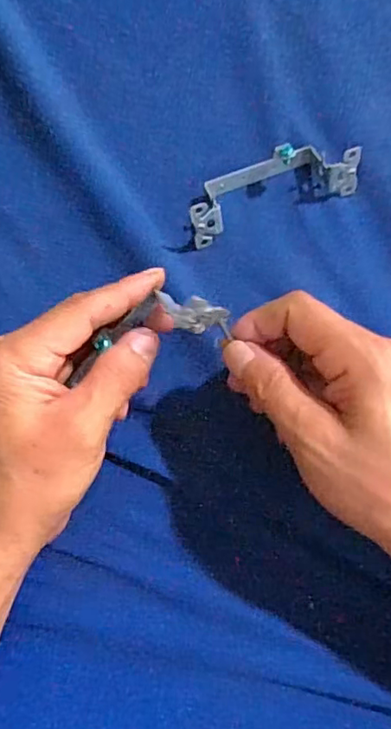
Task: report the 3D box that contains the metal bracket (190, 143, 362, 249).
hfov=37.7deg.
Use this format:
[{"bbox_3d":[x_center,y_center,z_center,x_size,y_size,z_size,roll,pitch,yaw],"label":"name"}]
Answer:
[{"bbox_3d":[0.044,-0.108,0.341,0.104,0.031,0.035,-20,78,-6],"label":"metal bracket"}]

